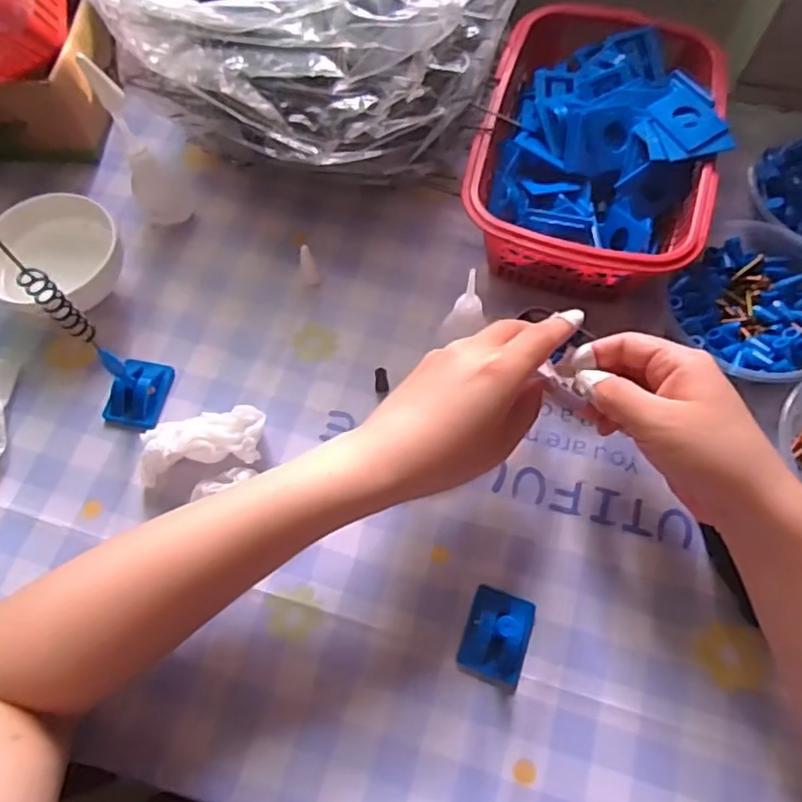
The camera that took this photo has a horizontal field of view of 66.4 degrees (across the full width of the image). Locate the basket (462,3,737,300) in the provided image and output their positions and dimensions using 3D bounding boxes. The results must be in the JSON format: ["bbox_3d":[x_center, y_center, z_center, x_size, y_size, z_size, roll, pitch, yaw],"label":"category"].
[{"bbox_3d":[0.133,-0.171,0.428,0.148,0.082,0.202,16,69,8],"label":"basket"}]

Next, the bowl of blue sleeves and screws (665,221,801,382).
[{"bbox_3d":[0.227,-0.059,0.396,0.106,0.046,0.102,-1,67,2],"label":"bowl of blue sleeves and screws"}]

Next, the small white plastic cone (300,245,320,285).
[{"bbox_3d":[-0.065,-0.094,0.429,0.012,0.033,0.011,-14,68,-4],"label":"small white plastic cone"}]

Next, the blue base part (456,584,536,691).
[{"bbox_3d":[0.053,0.130,0.339,0.036,0.012,0.048,17,69,9],"label":"blue base part"}]

